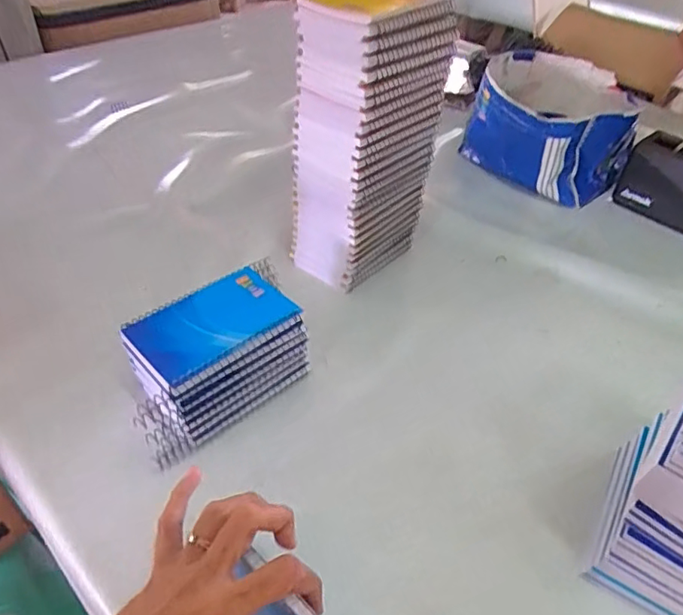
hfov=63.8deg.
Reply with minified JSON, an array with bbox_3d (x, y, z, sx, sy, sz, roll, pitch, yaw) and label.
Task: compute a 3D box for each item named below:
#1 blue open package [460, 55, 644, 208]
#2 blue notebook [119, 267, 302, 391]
[{"bbox_3d":[0.303,-0.266,0.814,0.217,0.134,0.215,0,42,-4],"label":"blue open package"},{"bbox_3d":[-0.107,0.011,0.456,0.129,0.015,0.082,-30,52,-32],"label":"blue notebook"}]

